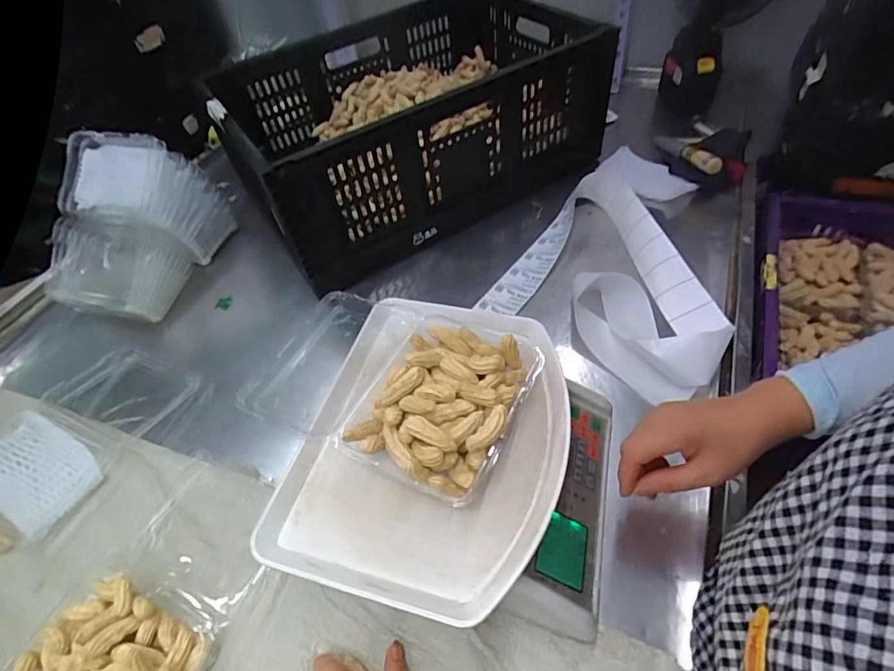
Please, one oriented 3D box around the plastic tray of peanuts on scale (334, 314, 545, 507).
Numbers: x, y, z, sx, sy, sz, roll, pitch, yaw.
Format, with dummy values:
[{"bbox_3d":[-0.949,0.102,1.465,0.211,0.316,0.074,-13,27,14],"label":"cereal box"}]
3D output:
[{"bbox_3d":[0.002,0.053,0.427,0.134,0.049,0.186,20,56,23],"label":"plastic tray of peanuts on scale"}]

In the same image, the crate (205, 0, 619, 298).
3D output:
[{"bbox_3d":[-0.045,-0.386,0.842,0.680,0.260,0.412,-28,52,-16],"label":"crate"}]

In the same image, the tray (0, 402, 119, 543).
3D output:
[{"bbox_3d":[-0.486,0.151,0.556,0.159,0.034,0.125,20,55,22],"label":"tray"}]

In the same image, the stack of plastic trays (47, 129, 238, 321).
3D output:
[{"bbox_3d":[-0.507,-0.175,0.735,0.168,0.201,0.256,11,52,15],"label":"stack of plastic trays"}]

